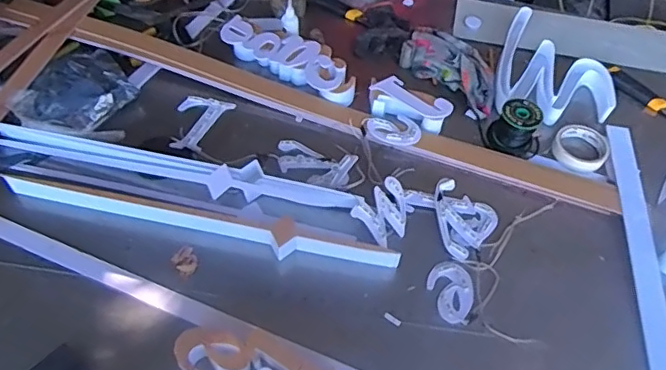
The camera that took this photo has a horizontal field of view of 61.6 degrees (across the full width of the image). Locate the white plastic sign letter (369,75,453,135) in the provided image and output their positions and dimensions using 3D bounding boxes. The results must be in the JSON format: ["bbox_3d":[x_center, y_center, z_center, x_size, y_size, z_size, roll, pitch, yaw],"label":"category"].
[{"bbox_3d":[0.135,-0.143,0.987,0.141,0.035,0.066,19,55,10],"label":"white plastic sign letter"}]

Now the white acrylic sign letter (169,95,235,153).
[{"bbox_3d":[-0.241,-0.112,0.978,0.082,0.011,0.134,23,55,13],"label":"white acrylic sign letter"}]

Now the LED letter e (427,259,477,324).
[{"bbox_3d":[0.173,0.152,0.806,0.065,0.008,0.088,-15,56,-14],"label":"LED letter e"}]

